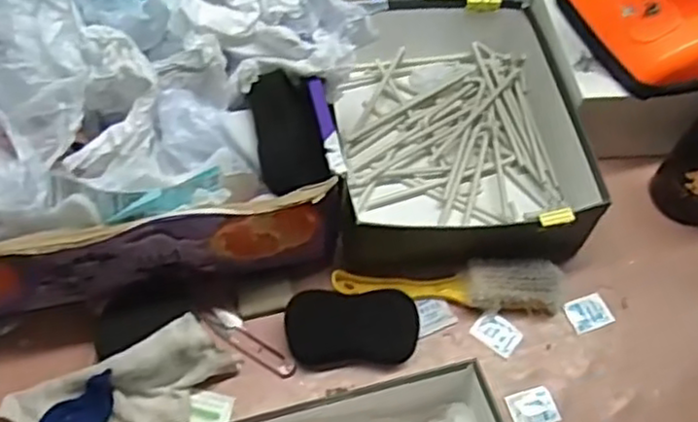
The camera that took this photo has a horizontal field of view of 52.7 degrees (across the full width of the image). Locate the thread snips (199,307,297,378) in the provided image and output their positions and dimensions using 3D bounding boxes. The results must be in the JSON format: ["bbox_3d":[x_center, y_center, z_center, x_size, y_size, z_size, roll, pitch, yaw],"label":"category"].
[{"bbox_3d":[-0.099,0.128,0.684,0.107,0.014,0.023,35,61,17],"label":"thread snips"}]

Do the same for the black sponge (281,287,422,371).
[{"bbox_3d":[0.003,0.113,0.680,0.128,0.036,0.067,-4,57,-8],"label":"black sponge"}]

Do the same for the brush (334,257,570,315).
[{"bbox_3d":[0.100,0.077,0.708,0.232,0.036,0.051,0,57,-5],"label":"brush"}]

